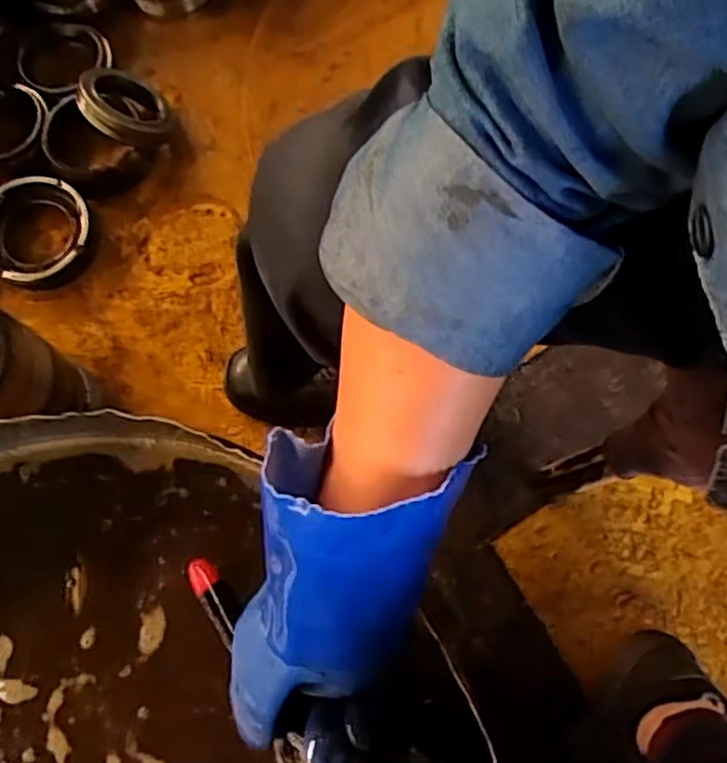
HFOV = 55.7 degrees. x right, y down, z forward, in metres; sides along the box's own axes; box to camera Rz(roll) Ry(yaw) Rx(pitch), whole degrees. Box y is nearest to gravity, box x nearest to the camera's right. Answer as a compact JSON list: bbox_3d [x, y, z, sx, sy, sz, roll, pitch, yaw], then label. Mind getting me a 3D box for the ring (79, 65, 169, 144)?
[{"bbox_3d":[-0.280,-0.326,0.810,0.098,0.026,0.106,-6,61,-41],"label":"ring"}]

